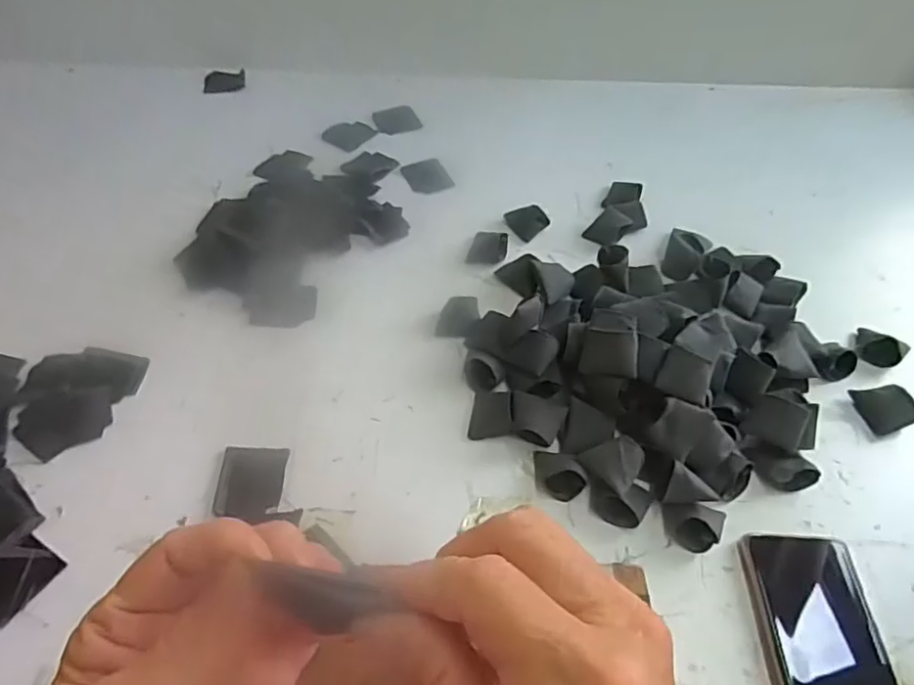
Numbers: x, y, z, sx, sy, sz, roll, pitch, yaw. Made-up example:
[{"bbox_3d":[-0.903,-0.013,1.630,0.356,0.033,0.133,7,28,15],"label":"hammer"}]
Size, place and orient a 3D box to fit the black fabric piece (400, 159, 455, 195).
[{"bbox_3d":[-0.034,-0.189,0.678,0.050,0.005,0.056,-19,54,-19],"label":"black fabric piece"}]

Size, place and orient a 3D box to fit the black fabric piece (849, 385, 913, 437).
[{"bbox_3d":[0.358,0.053,0.497,0.036,0.026,0.038,-6,51,-9],"label":"black fabric piece"}]

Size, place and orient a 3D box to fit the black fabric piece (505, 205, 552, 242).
[{"bbox_3d":[0.074,-0.128,0.628,0.036,0.018,0.041,-22,55,-20],"label":"black fabric piece"}]

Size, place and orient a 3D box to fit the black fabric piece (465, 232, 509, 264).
[{"bbox_3d":[0.032,-0.097,0.598,0.035,0.019,0.038,15,51,9],"label":"black fabric piece"}]

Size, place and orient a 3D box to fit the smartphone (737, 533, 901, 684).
[{"bbox_3d":[0.239,0.202,0.378,0.079,0.018,0.158,4,50,-1],"label":"smartphone"}]

